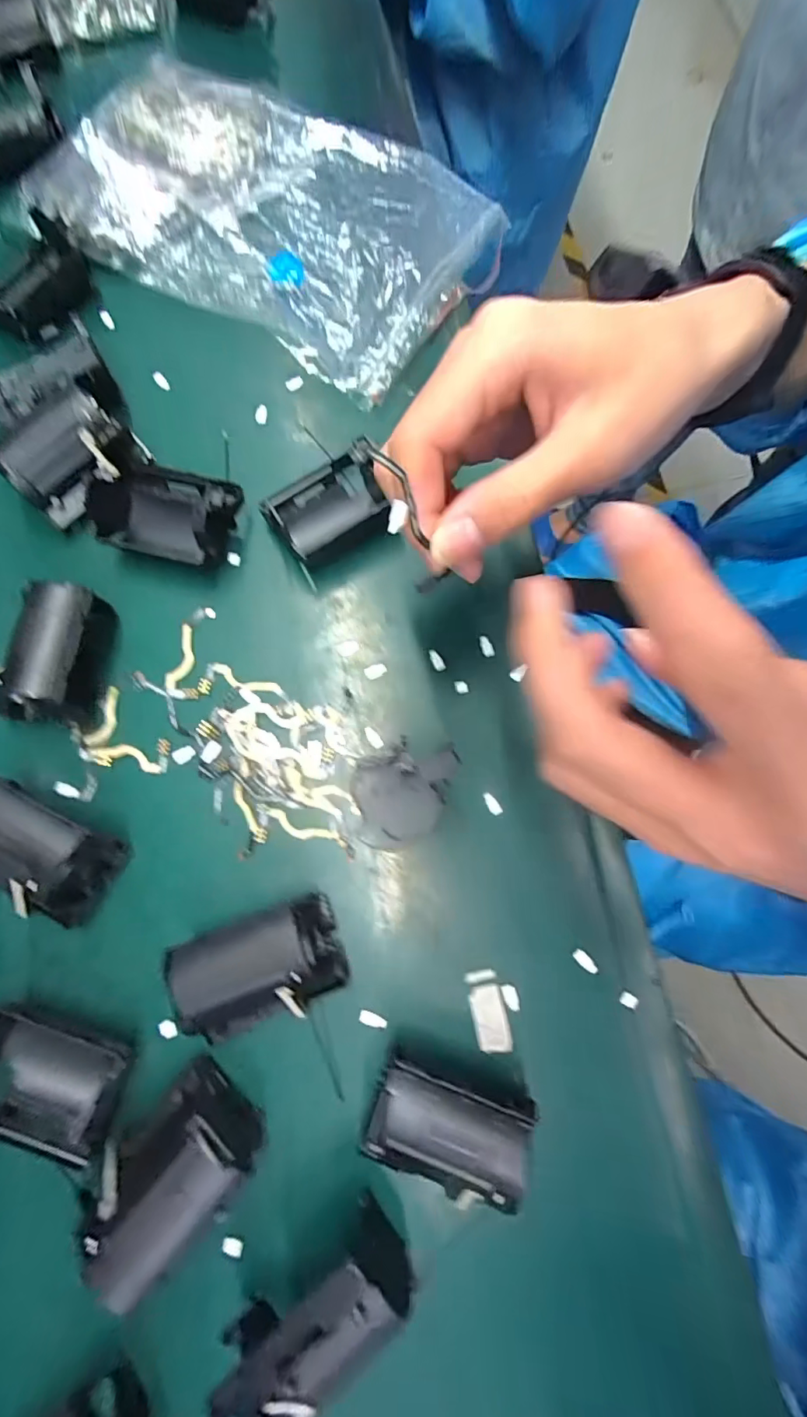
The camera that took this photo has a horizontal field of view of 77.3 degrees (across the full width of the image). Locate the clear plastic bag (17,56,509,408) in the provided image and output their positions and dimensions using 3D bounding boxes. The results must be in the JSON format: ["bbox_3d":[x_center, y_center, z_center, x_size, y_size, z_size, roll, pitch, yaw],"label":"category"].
[{"bbox_3d":[-0.093,-0.329,0.339,0.278,0.028,0.175,27,79,7],"label":"clear plastic bag"}]

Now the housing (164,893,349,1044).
[{"bbox_3d":[-0.066,0.120,0.234,0.069,0.041,0.046,-21,78,-4],"label":"housing"}]

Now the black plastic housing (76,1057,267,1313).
[{"bbox_3d":[-0.101,0.199,0.216,0.072,0.042,0.051,-41,80,-8],"label":"black plastic housing"}]

